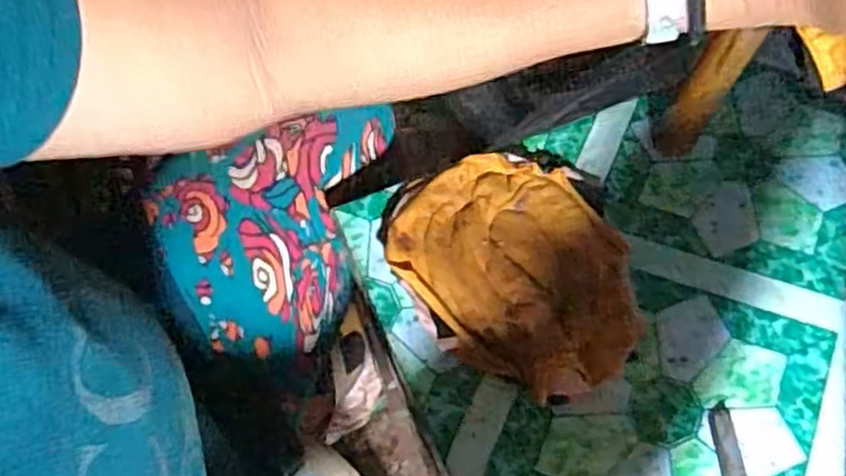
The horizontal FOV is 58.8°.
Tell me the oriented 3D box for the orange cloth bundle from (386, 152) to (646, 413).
[{"bbox_3d":[0.060,0.017,0.448,0.118,0.039,0.154,-34,68,-15],"label":"orange cloth bundle"}]

